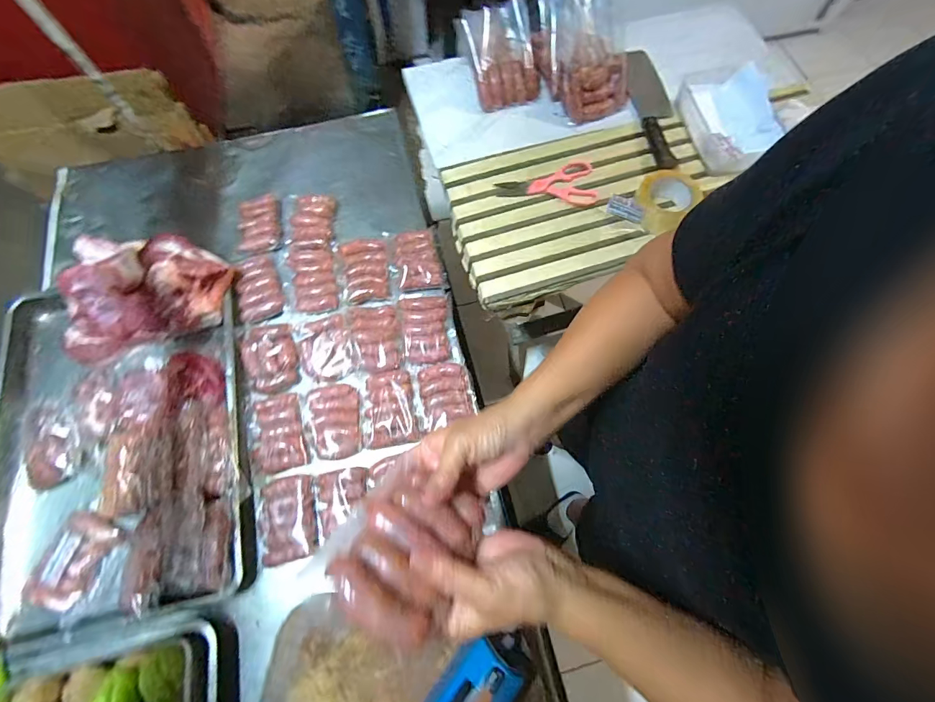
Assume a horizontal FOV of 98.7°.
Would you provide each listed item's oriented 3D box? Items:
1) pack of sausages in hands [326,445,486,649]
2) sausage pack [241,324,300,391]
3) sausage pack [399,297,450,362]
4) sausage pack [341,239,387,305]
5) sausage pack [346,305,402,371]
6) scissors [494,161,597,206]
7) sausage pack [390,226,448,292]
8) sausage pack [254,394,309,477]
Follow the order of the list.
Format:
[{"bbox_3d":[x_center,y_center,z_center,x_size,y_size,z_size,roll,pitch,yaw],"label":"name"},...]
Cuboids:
[{"bbox_3d":[-0.041,0.149,0.315,0.090,0.025,0.131,25,34,6],"label":"pack of sausages in hands"},{"bbox_3d":[-0.363,0.013,0.738,0.096,0.044,0.125,-7,71,-4],"label":"sausage pack"},{"bbox_3d":[-0.081,-0.046,0.759,0.086,0.019,0.136,-3,69,-3],"label":"sausage pack"},{"bbox_3d":[-0.201,-0.163,0.796,0.089,0.027,0.130,-8,70,-5],"label":"sausage pack"},{"bbox_3d":[-0.171,-0.029,0.743,0.089,0.026,0.130,-11,70,-5],"label":"sausage pack"},{"bbox_3d":[0.158,-0.332,0.803,0.191,0.012,0.099,-3,69,-3],"label":"scissors"},{"bbox_3d":[-0.103,-0.188,0.802,0.096,0.030,0.138,-12,70,-6],"label":"sausage pack"},{"bbox_3d":[-0.327,0.140,0.692,0.081,0.020,0.126,-12,70,-6],"label":"sausage pack"}]

